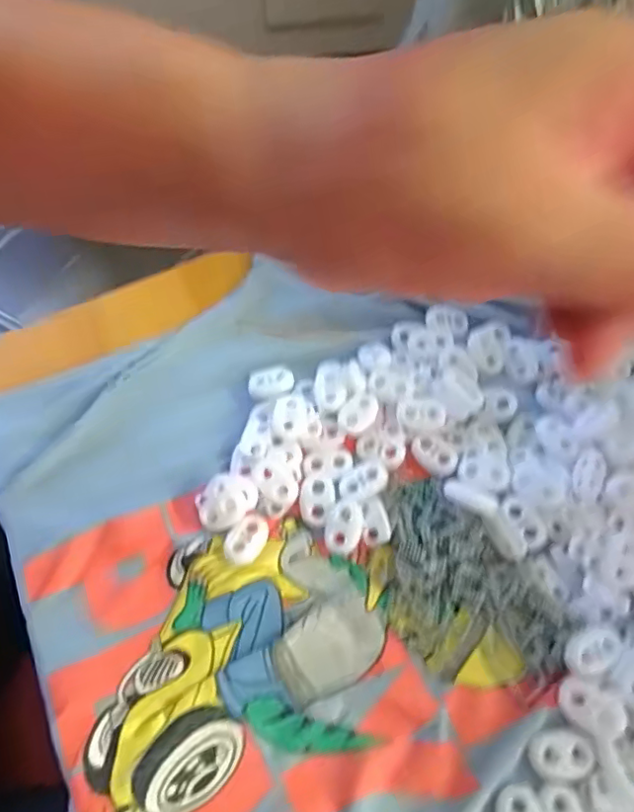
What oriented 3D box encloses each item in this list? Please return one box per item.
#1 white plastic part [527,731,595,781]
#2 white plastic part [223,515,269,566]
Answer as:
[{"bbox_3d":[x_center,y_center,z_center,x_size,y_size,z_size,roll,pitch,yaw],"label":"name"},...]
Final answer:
[{"bbox_3d":[0.086,0.122,0.198,0.021,0.004,0.014,-4,62,-1],"label":"white plastic part"},{"bbox_3d":[-0.029,0.055,0.236,0.015,0.005,0.022,20,64,11],"label":"white plastic part"}]

